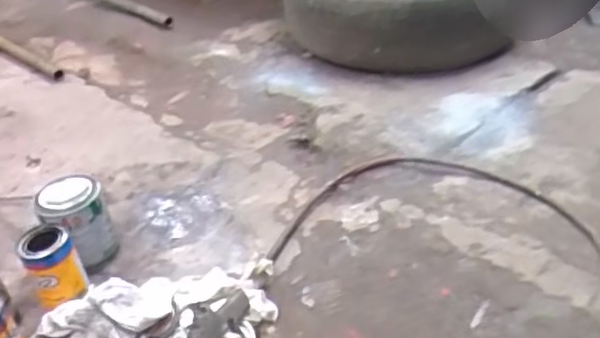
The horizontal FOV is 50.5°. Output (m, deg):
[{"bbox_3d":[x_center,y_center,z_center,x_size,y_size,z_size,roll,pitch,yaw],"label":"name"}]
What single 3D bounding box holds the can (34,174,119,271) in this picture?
[{"bbox_3d":[-0.358,0.090,1.029,0.097,0.145,0.099,-22,40,-18],"label":"can"}]

